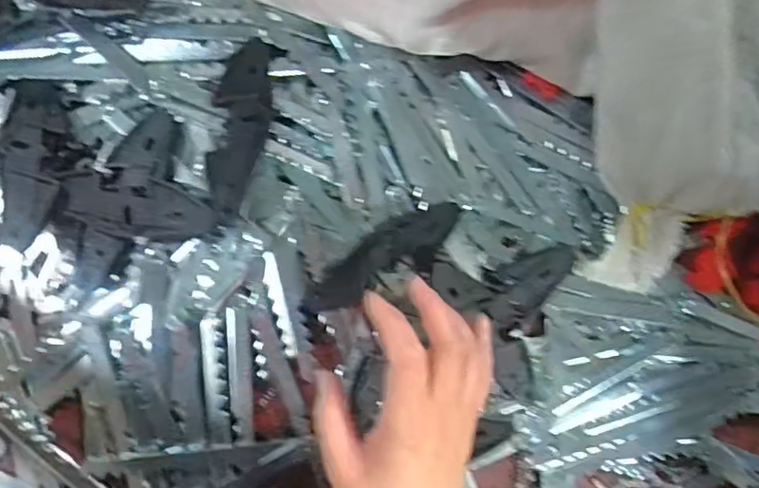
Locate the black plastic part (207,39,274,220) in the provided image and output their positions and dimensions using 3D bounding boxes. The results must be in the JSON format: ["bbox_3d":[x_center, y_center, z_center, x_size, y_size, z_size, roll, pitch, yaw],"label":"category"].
[{"bbox_3d":[-0.095,-0.080,0.426,0.036,0.027,0.115,9,92,-10],"label":"black plastic part"}]

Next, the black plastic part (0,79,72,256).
[{"bbox_3d":[-0.227,-0.056,0.408,0.037,0.019,0.128,-5,65,-9],"label":"black plastic part"}]

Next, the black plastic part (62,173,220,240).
[{"bbox_3d":[-0.155,-0.023,0.401,0.095,0.015,0.035,11,92,-10],"label":"black plastic part"}]

